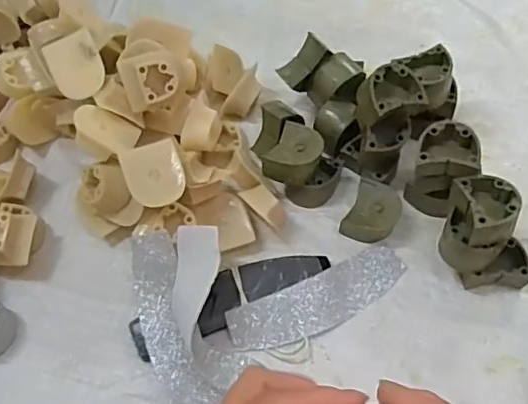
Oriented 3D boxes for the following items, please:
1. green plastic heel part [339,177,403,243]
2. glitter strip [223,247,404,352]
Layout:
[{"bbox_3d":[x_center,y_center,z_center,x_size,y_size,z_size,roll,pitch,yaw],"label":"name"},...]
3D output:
[{"bbox_3d":[0.089,0.010,0.466,0.040,0.023,0.046,21,61,12],"label":"green plastic heel part"},{"bbox_3d":[0.045,0.077,0.439,0.145,0.009,0.044,-23,68,-16],"label":"glitter strip"}]

